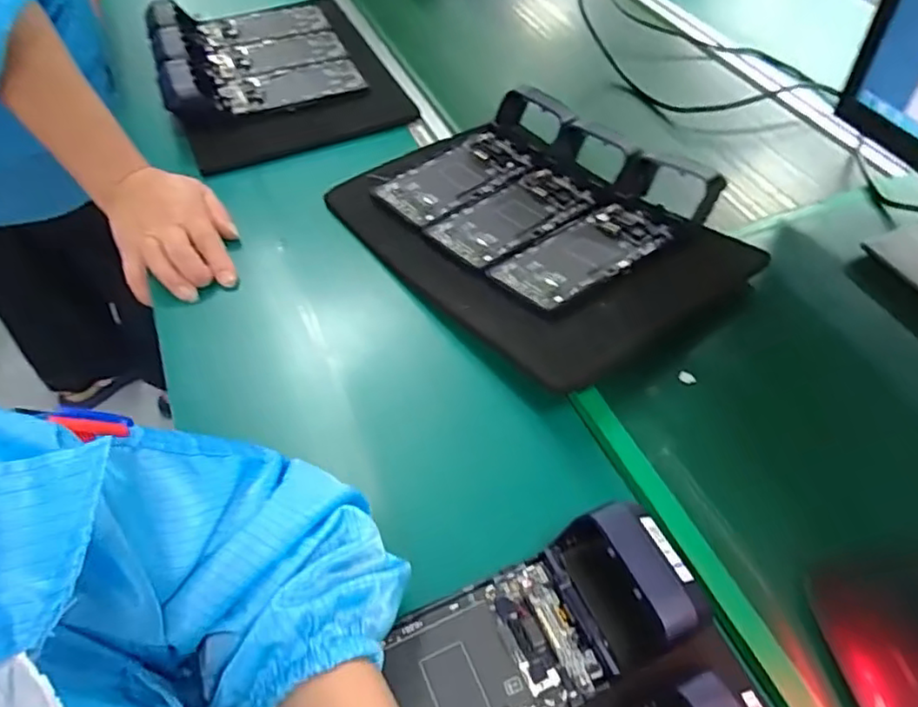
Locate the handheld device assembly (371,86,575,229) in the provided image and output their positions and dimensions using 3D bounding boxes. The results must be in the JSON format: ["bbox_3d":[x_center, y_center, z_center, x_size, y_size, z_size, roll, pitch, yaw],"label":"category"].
[{"bbox_3d":[0.018,-0.201,0.627,0.096,0.040,0.220,36,58,25],"label":"handheld device assembly"}]

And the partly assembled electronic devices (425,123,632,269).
[{"bbox_3d":[0.075,-0.151,0.585,0.092,0.030,0.216,37,58,25],"label":"partly assembled electronic devices"}]

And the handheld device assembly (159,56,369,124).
[{"bbox_3d":[-0.214,-0.307,0.705,0.220,0.038,0.078,-24,55,-20],"label":"handheld device assembly"}]

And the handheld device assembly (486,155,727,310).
[{"bbox_3d":[0.127,-0.106,0.535,0.213,0.042,0.083,-33,59,-25],"label":"handheld device assembly"}]

